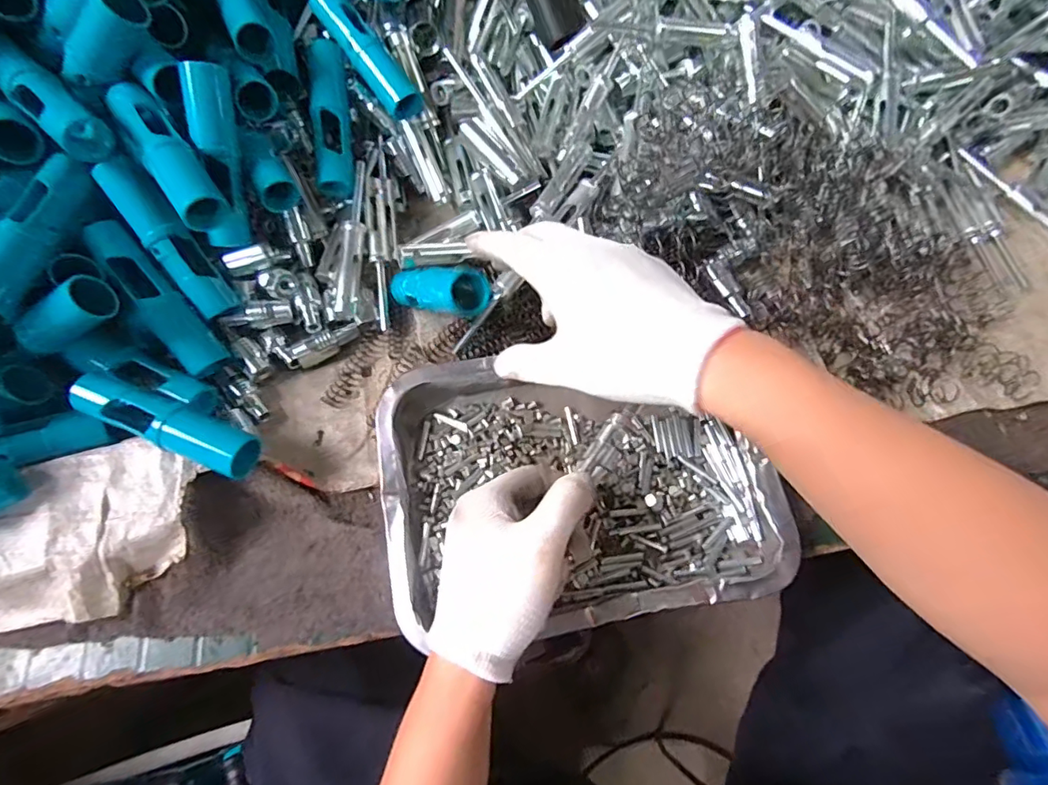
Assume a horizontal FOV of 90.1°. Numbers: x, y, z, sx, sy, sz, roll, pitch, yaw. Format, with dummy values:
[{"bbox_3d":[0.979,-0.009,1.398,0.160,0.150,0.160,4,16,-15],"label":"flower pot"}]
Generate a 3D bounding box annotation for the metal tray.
[{"bbox_3d":[0.037,0.060,0.355,0.254,0.046,0.176,-9,66,-3],"label":"metal tray"}]

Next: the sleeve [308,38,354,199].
[{"bbox_3d":[-0.160,-0.229,0.433,0.027,0.023,0.126,-5,90,-1],"label":"sleeve"}]

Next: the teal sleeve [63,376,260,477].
[{"bbox_3d":[-0.235,0.021,0.346,0.124,0.030,0.029,21,68,10],"label":"teal sleeve"}]

